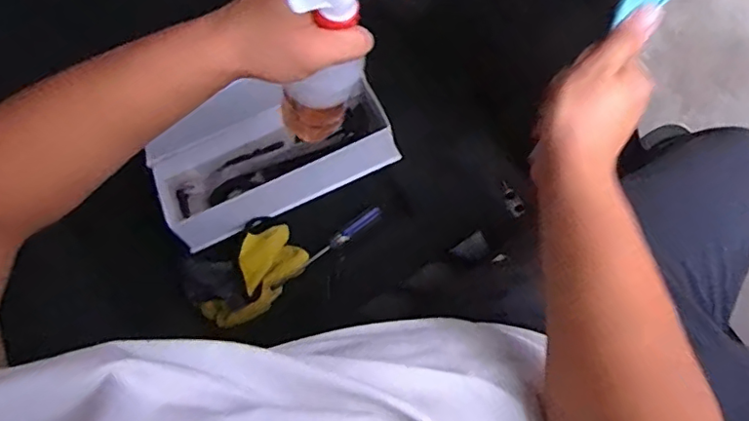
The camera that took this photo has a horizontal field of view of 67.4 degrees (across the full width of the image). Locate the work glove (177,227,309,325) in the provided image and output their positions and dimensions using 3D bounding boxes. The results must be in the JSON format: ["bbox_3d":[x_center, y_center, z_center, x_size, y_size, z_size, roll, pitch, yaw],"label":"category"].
[{"bbox_3d":[-0.163,0.087,0.724,0.156,0.050,0.098,-28,78,-6],"label":"work glove"}]

